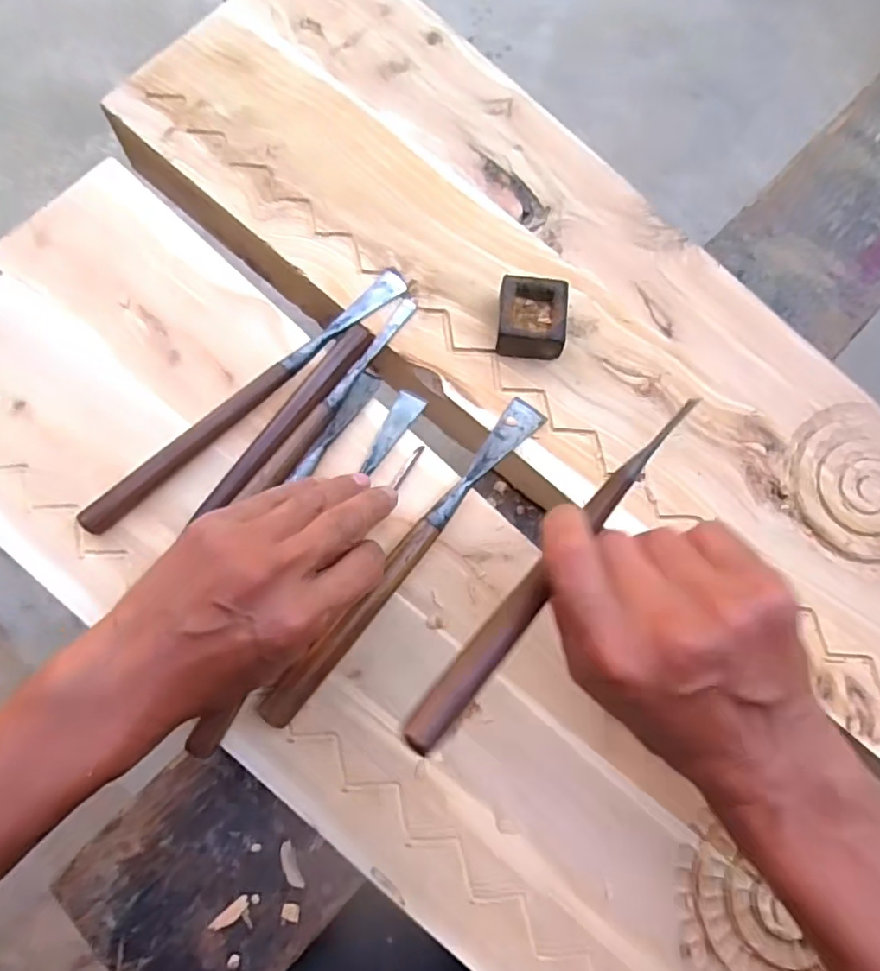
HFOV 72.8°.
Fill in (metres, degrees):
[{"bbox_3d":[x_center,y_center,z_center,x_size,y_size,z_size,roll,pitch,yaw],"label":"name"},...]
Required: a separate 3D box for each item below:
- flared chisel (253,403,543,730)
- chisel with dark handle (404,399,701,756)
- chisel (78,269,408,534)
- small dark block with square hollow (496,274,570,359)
[{"bbox_3d":[-0.017,0.039,0.368,0.022,0.022,0.250,39,78,9],"label":"flared chisel"},{"bbox_3d":[0.067,0.027,0.291,0.015,0.010,0.244,41,60,9],"label":"chisel with dark handle"},{"bbox_3d":[-0.123,-0.061,0.397,0.260,0.012,0.019,-43,80,-11],"label":"chisel"},{"bbox_3d":[0.062,-0.110,0.405,0.045,0.027,0.051,5,75,1],"label":"small dark block with square hollow"}]

